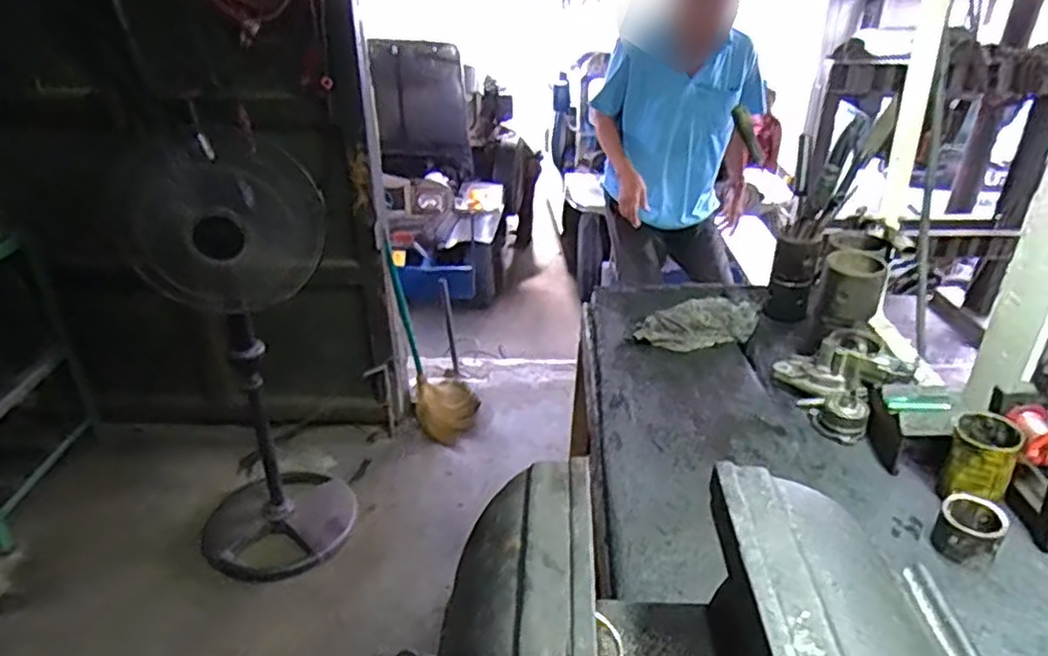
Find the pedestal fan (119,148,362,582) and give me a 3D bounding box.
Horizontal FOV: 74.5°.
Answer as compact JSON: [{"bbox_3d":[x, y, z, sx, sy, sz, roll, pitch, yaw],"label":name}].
[{"bbox_3d":[-0.712,0.102,1.764,0.402,1.056,0.467,-19,34,-29],"label":"pedestal fan"}]

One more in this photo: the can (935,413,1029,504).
[{"bbox_3d":[0.588,0.179,0.895,0.075,0.120,0.079,0,29,0],"label":"can"}]

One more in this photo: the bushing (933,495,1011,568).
[{"bbox_3d":[0.542,0.247,0.840,0.067,0.056,0.074,23,37,35],"label":"bushing"}]

